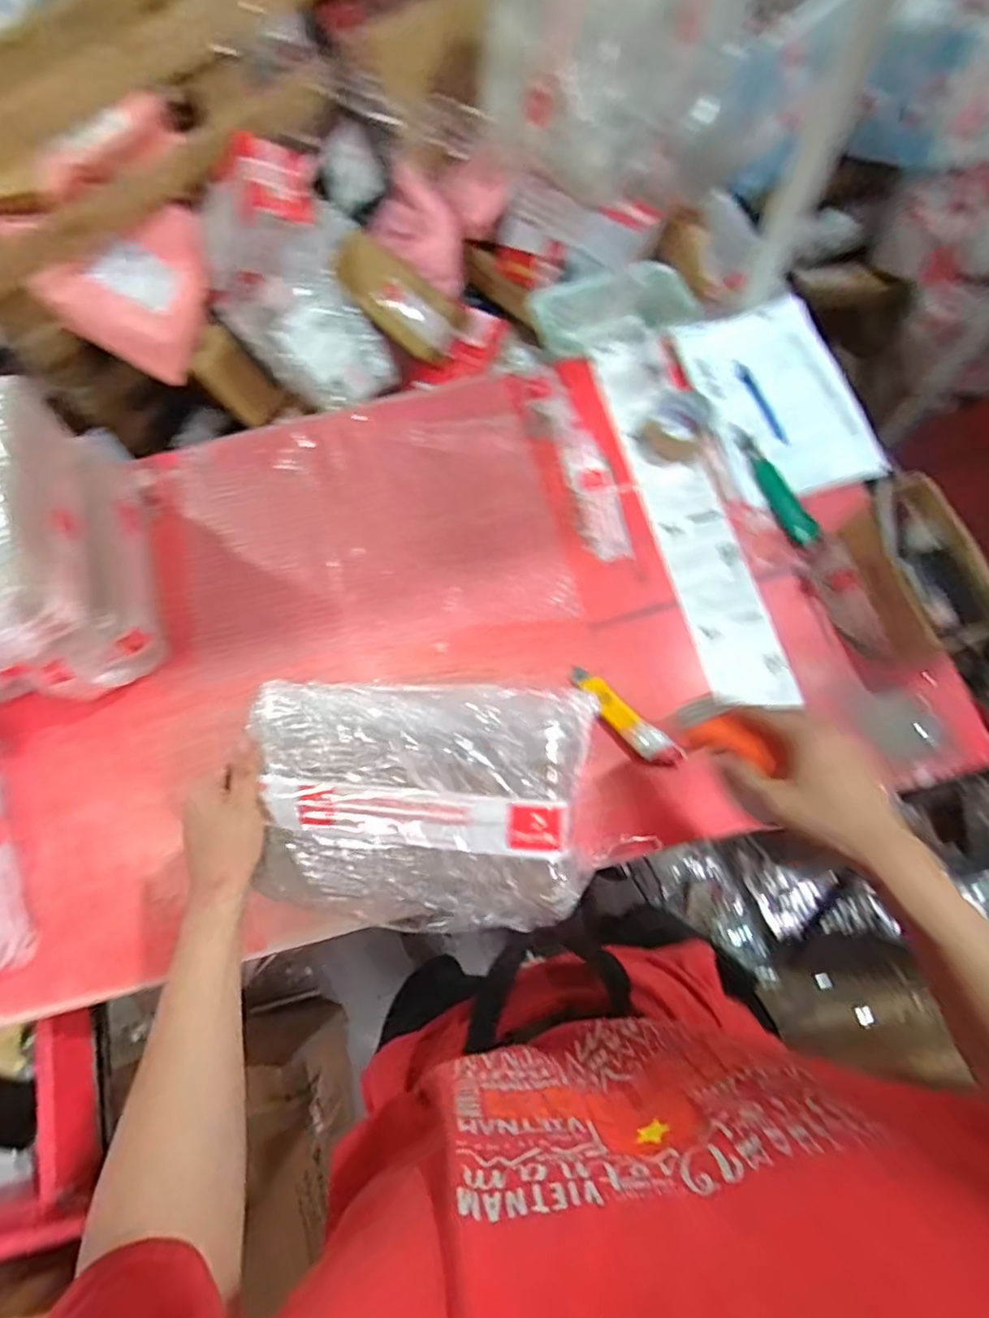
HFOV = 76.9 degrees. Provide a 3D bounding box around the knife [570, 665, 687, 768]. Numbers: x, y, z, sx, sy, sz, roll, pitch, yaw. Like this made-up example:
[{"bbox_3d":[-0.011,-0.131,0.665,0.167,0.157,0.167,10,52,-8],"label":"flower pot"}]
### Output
[{"bbox_3d":[0.155,0.070,0.748,0.162,0.026,0.036,42,78,14],"label":"knife"}]

